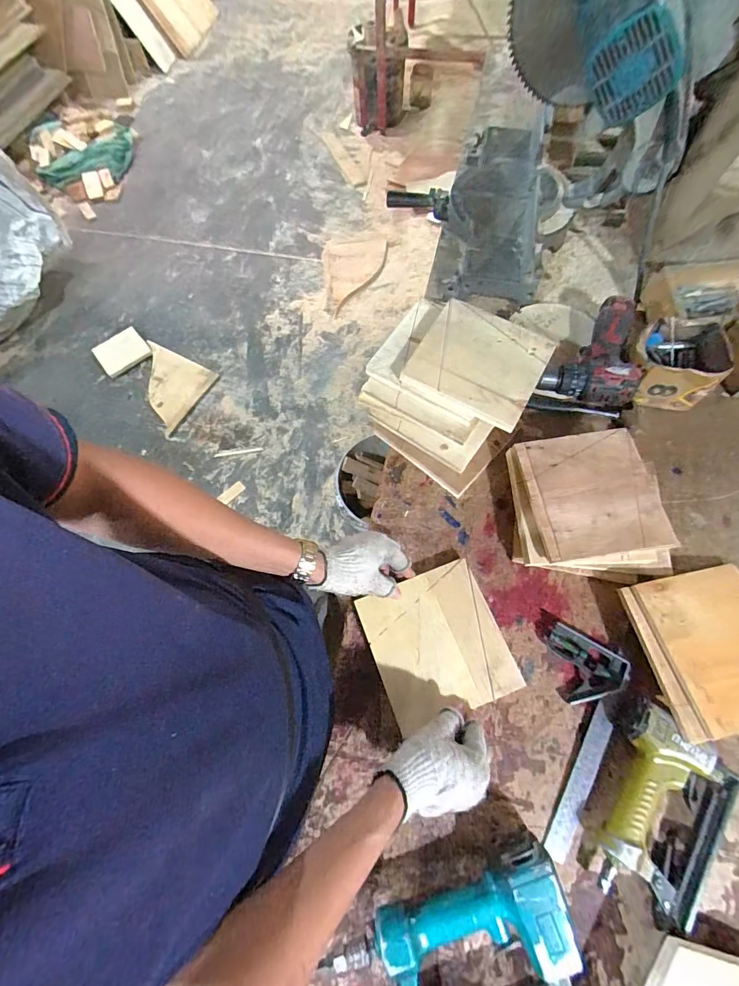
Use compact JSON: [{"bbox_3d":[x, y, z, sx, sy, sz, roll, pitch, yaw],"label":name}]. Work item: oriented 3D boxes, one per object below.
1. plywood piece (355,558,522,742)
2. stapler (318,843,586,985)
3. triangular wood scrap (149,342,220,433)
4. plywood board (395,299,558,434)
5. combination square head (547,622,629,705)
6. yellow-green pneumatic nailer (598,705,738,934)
[{"bbox_3d":[0.086,0.192,0.545,0.161,0.010,0.169,-21,71,-3],"label":"plywood piece"},{"bbox_3d":[0.094,0.479,0.416,0.235,0.056,0.150,-21,68,-5],"label":"stapler"},{"bbox_3d":[-0.817,-0.433,1.703,0.329,0.021,0.280,29,81,14],"label":"triangular wood scrap"},{"bbox_3d":[0.158,-0.189,0.609,0.170,0.022,0.157,29,76,10],"label":"plywood board"},{"bbox_3d":[0.266,0.225,0.536,0.095,0.018,0.079,30,73,14],"label":"combination square head"},{"bbox_3d":[0.328,0.354,0.460,0.130,0.041,0.190,26,72,13],"label":"yellow-green pneumatic nailer"}]

